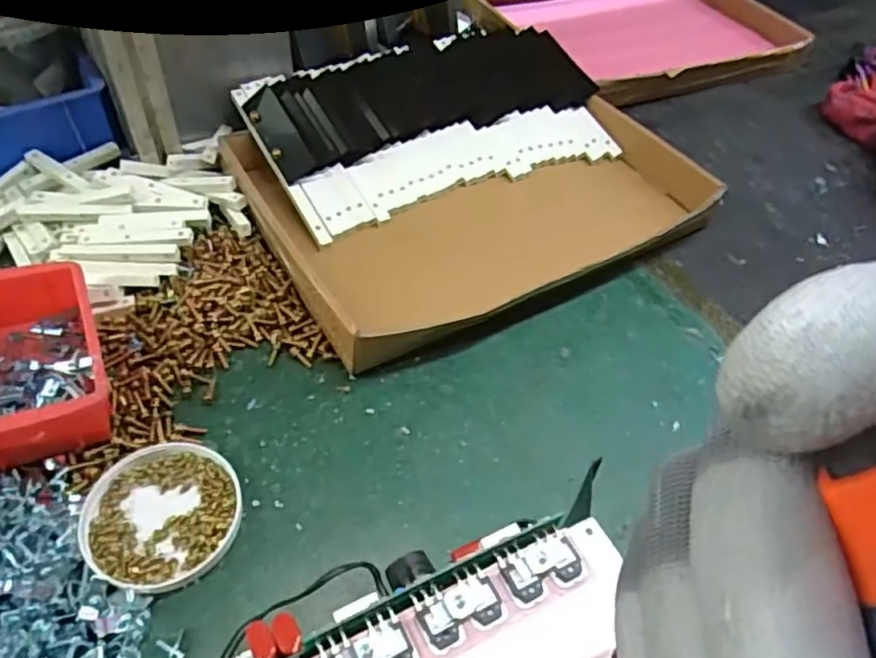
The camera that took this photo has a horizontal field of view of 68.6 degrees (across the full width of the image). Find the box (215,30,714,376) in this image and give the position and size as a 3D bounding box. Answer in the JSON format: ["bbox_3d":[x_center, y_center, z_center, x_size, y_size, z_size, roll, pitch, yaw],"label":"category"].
[{"bbox_3d":[0.019,-0.173,0.669,0.419,0.064,0.374,-22,55,-23],"label":"box"}]

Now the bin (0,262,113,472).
[{"bbox_3d":[-0.300,0.021,0.471,0.101,0.062,0.157,-18,54,-21],"label":"bin"}]

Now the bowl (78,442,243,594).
[{"bbox_3d":[-0.187,0.124,0.437,0.098,0.009,0.103,3,49,-4],"label":"bowl"}]

